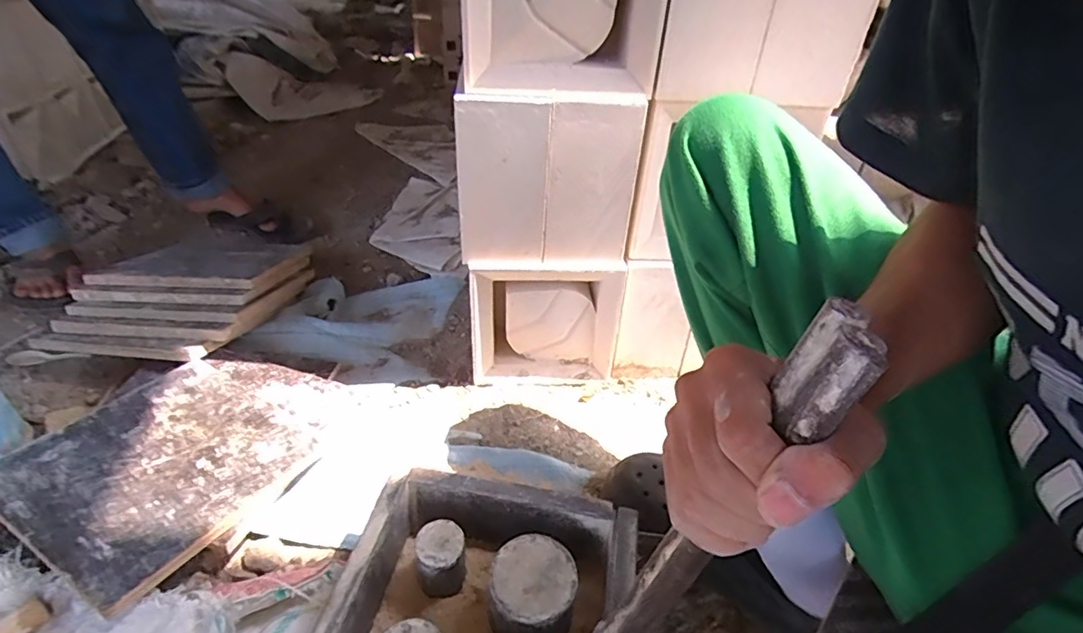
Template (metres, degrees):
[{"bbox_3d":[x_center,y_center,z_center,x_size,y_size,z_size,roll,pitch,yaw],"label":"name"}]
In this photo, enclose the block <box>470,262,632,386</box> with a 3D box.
[{"bbox_3d":[0.004,0.013,0.741,0.204,0.201,0.046,-3,35,-6],"label":"block"}]

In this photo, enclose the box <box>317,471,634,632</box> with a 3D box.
[{"bbox_3d":[-0.072,0.259,0.434,0.271,0.084,0.233,10,36,5],"label":"box"}]

